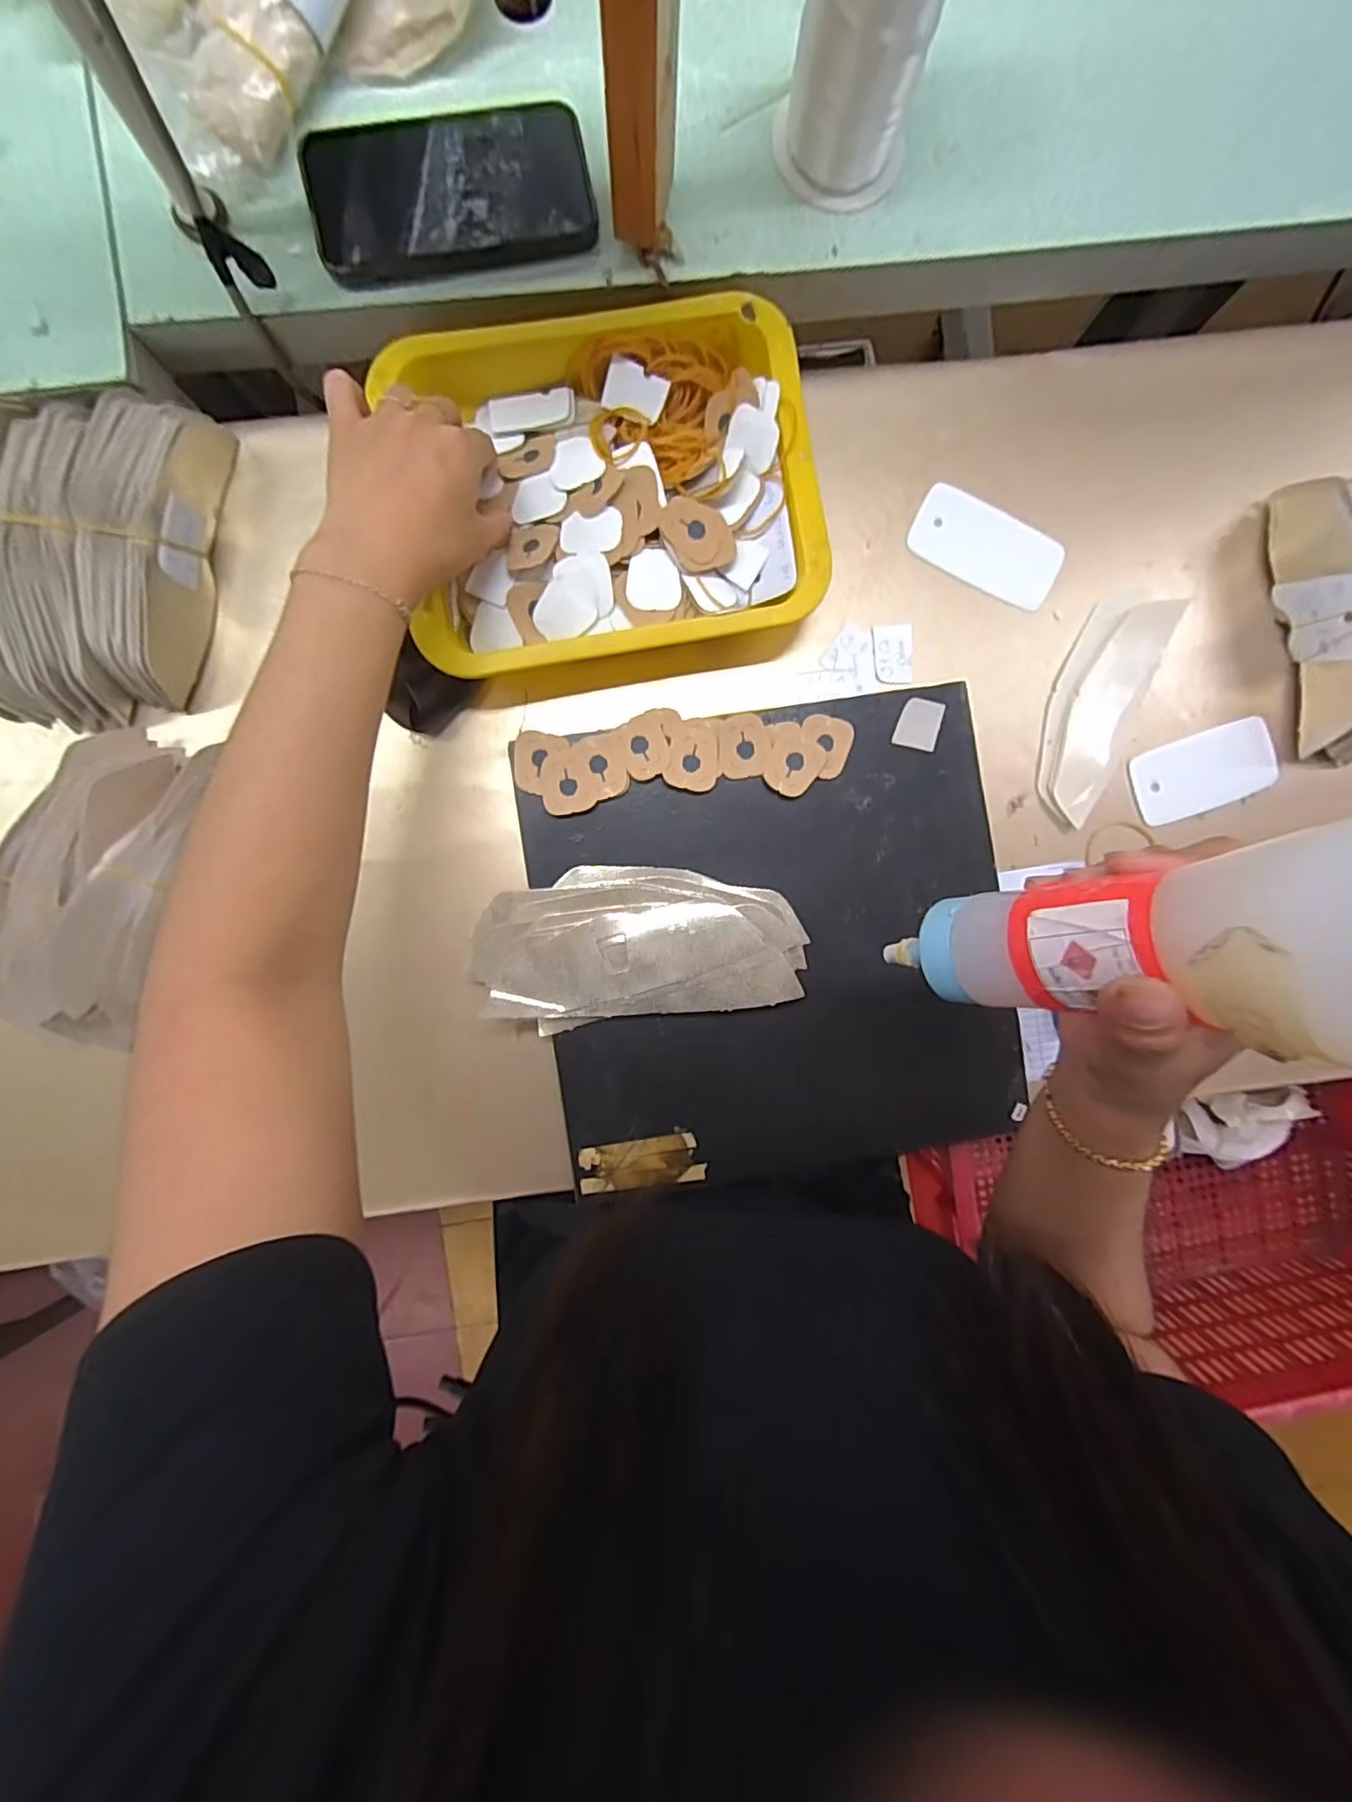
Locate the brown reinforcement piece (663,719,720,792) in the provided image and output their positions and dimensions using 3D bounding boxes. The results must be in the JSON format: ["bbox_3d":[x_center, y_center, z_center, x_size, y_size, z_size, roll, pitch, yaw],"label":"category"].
[{"bbox_3d":[0.012,-0.092,0.392,0.033,0.004,0.043,12,93,-4],"label":"brown reinforcement piece"}]

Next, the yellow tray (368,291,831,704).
[{"bbox_3d":[-0.043,-0.250,0.389,0.250,0.040,0.204,-7,94,-3],"label":"yellow tray"}]

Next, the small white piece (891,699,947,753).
[{"bbox_3d":[0.159,-0.116,0.404,0.028,0.004,0.031,13,93,-4],"label":"small white piece"}]

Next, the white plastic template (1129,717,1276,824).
[{"bbox_3d":[0.372,-0.091,0.435,0.101,0.004,0.053,-20,95,-2],"label":"white plastic template"}]

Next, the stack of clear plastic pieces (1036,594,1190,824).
[{"bbox_3d":[0.289,-0.136,0.429,0.056,0.013,0.160,24,92,-5],"label":"stack of clear plastic pieces"}]

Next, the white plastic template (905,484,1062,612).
[{"bbox_3d":[0.215,-0.245,0.430,0.105,0.005,0.057,29,92,-5],"label":"white plastic template"}]

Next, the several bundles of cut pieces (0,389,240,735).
[{"bbox_3d":[-0.374,-0.206,0.370,0.160,0.054,0.192,7,93,-4],"label":"several bundles of cut pieces"}]

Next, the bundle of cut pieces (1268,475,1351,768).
[{"bbox_3d":[0.445,-0.187,0.411,0.053,0.056,0.185,-7,94,-3],"label":"bundle of cut pieces"}]

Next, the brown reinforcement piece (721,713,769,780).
[{"bbox_3d":[0.044,-0.098,0.397,0.032,0.004,0.038,-7,94,-3],"label":"brown reinforcement piece"}]

